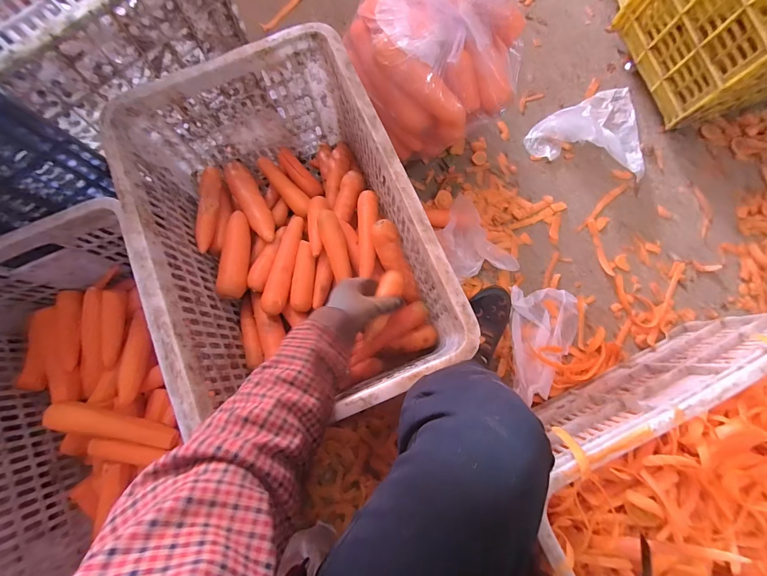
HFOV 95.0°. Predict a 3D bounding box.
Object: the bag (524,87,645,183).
[{"bbox_3d":[0.445,-0.354,0.732,0.232,0.059,0.206,20,81,5],"label":"bag"}]

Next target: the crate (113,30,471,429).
[{"bbox_3d":[-0.137,-0.070,0.558,0.360,0.222,0.509,-21,80,-2],"label":"crate"}]

